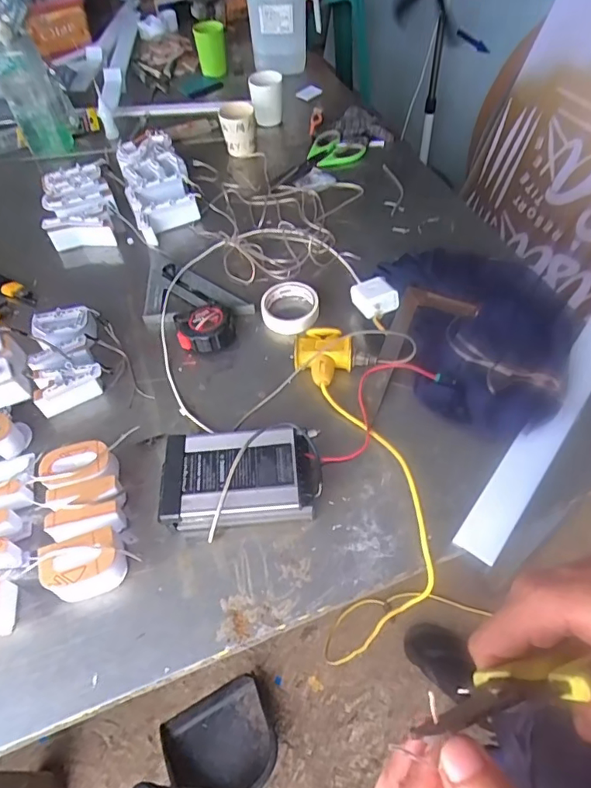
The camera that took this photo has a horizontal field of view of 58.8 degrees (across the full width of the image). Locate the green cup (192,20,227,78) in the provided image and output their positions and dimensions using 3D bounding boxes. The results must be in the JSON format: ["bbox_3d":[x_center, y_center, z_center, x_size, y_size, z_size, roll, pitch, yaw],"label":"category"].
[{"bbox_3d":[-0.234,-0.961,1.464,0.085,0.111,0.098,-9,55,-5],"label":"green cup"}]

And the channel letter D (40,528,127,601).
[{"bbox_3d":[-0.238,0.194,0.596,0.088,0.047,0.059,-15,55,-9],"label":"channel letter D"}]

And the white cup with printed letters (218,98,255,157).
[{"bbox_3d":[-0.124,-0.574,1.145,0.075,0.089,0.079,-1,55,1],"label":"white cup with printed letters"}]

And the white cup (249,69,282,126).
[{"bbox_3d":[-0.068,-0.704,1.249,0.075,0.095,0.078,-1,55,1],"label":"white cup"}]

